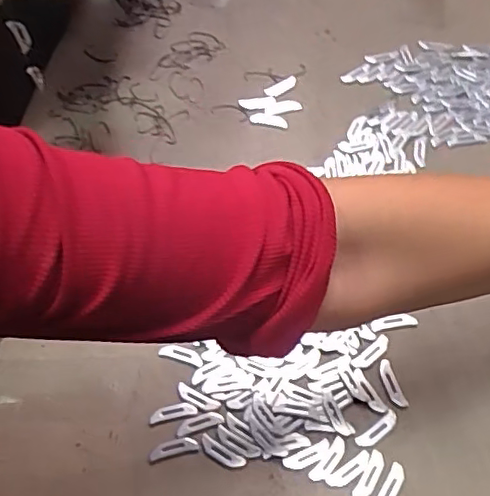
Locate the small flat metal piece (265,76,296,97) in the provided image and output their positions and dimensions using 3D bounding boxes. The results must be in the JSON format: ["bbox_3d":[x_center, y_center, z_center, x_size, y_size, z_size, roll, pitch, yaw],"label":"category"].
[{"bbox_3d":[0.037,-0.160,0.582,0.034,0.004,0.014,-28,63,-11],"label":"small flat metal piece"}]

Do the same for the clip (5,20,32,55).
[{"bbox_3d":[-0.164,-0.156,0.431,0.012,0.038,0.004,-28,78,-9],"label":"clip"}]

